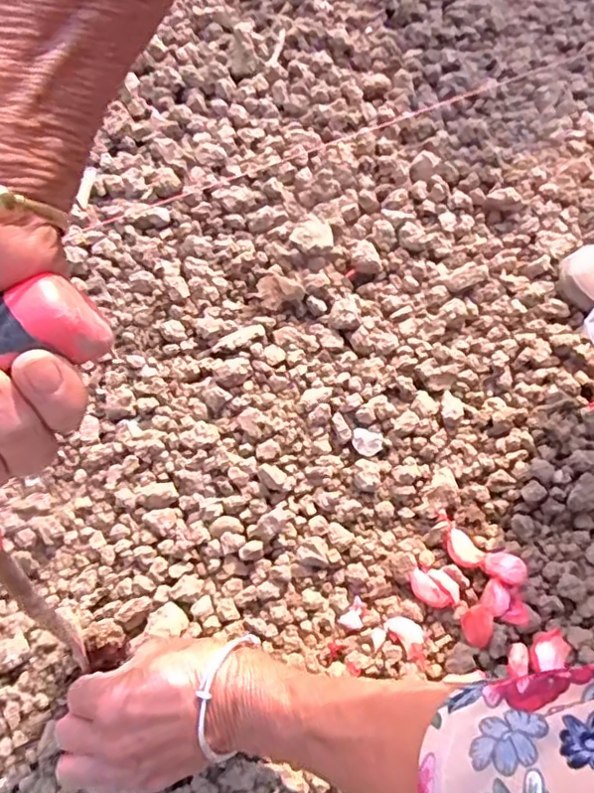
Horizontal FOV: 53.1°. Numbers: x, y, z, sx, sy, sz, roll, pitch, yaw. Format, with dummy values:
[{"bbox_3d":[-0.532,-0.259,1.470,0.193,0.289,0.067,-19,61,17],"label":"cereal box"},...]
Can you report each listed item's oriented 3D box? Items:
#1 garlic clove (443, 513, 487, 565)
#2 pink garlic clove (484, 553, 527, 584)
[{"bbox_3d":[0.113,0.104,0.424,0.020,0.011,0.041,-33,69,-13],"label":"garlic clove"},{"bbox_3d":[0.144,0.118,0.414,0.026,0.018,0.020,21,67,10],"label":"pink garlic clove"}]

